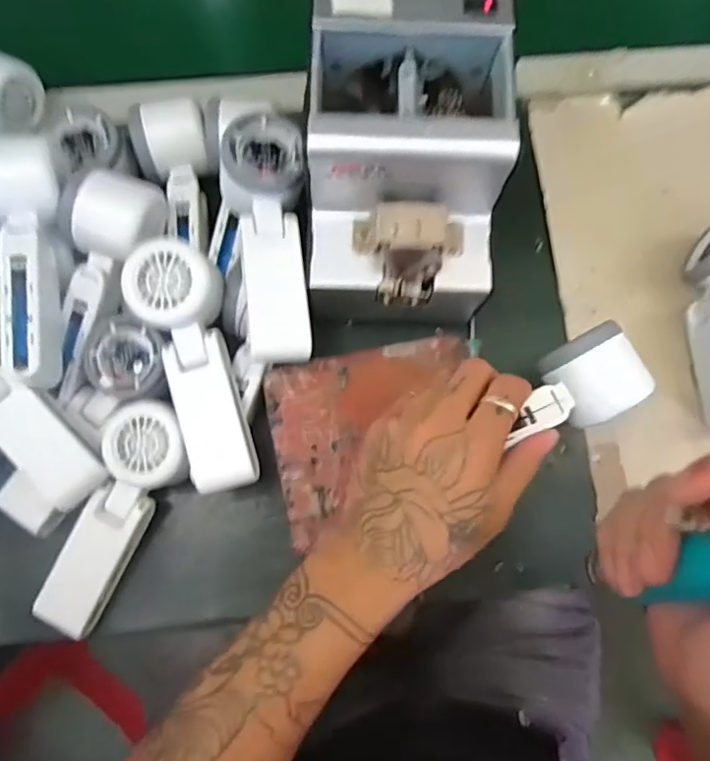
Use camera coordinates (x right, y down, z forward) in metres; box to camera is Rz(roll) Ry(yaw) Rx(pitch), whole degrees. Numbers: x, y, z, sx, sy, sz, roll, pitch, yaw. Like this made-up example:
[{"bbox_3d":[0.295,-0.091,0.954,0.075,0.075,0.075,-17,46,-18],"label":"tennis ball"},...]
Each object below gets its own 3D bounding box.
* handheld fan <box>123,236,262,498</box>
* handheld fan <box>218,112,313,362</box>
[{"bbox_3d":[-0.106,-0.010,0.372,0.057,0.037,0.167,-16,92,-5],"label":"handheld fan"},{"bbox_3d":[-0.061,-0.093,0.383,0.056,0.050,0.167,-5,78,-2],"label":"handheld fan"}]

